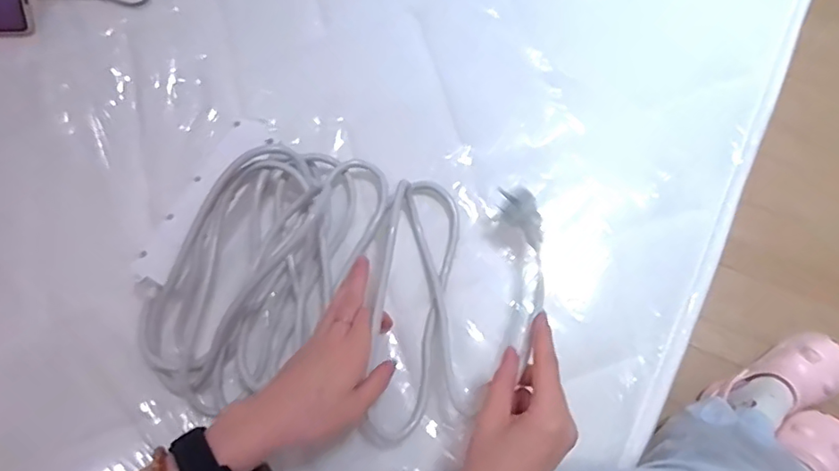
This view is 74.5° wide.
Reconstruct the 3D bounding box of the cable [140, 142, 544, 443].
[{"bbox_3d":[-0.066,0.044,0.483,0.352,0.060,0.236,7,71,5],"label":"cable"}]

